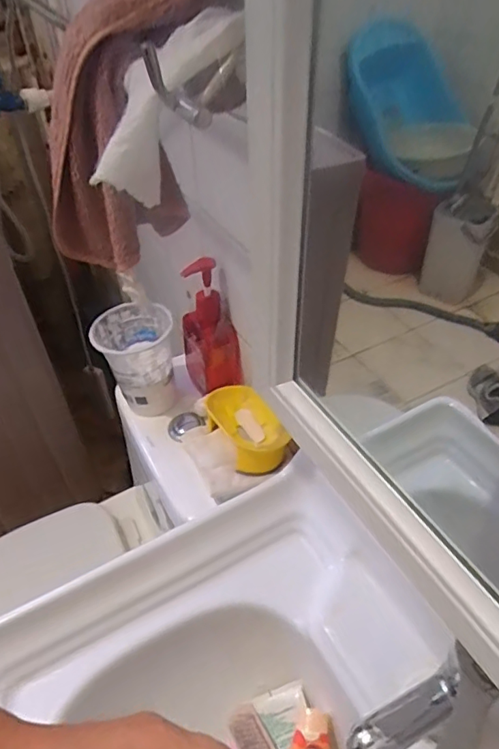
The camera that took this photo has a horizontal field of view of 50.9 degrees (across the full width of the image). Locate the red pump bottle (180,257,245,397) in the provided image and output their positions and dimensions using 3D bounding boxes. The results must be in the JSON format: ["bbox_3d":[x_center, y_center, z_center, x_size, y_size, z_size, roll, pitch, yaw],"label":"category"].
[{"bbox_3d":[-0.060,-0.068,0.783,0.080,0.219,0.067,-9,44,-8],"label":"red pump bottle"}]

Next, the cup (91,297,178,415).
[{"bbox_3d":[-0.168,-0.016,0.800,0.113,0.145,0.115,-16,46,-15],"label":"cup"}]

